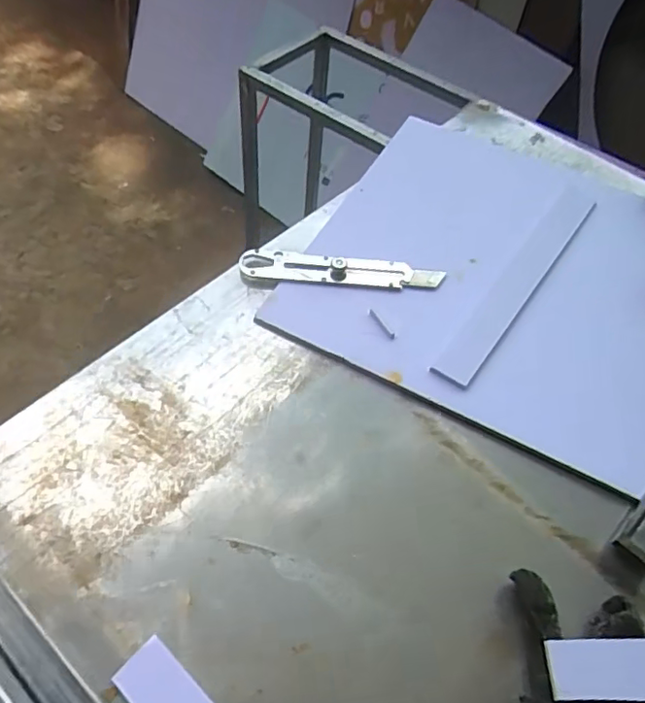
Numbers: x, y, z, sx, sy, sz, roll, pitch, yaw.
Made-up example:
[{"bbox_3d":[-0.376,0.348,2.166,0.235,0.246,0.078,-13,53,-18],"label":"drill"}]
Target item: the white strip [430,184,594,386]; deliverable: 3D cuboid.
[{"bbox_3d":[0.154,-0.058,0.452,0.030,0.005,0.225,33,63,17],"label":"white strip"}]

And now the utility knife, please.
[{"bbox_3d":[0.014,-0.063,0.452,0.155,0.007,0.027,8,58,3],"label":"utility knife"}]

